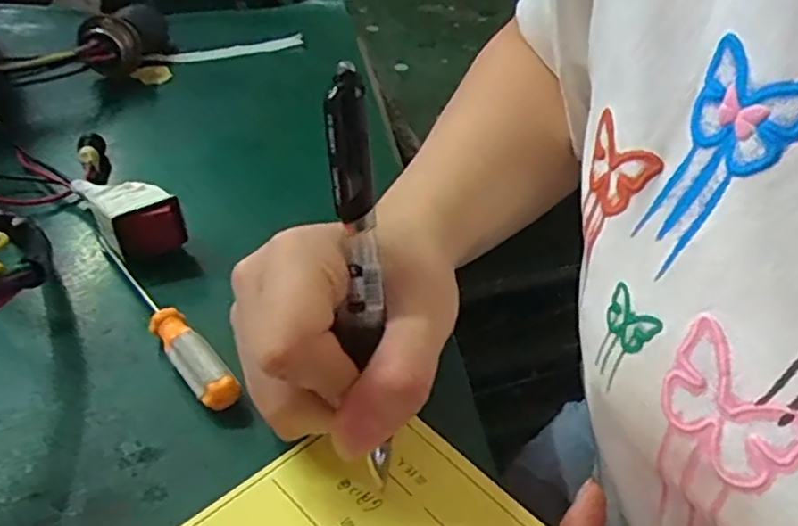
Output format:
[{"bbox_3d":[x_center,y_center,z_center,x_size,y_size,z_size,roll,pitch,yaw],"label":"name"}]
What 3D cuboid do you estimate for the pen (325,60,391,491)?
[{"bbox_3d":[-0.013,0.006,0.226,0.015,0.144,0.008,-6,6,-13],"label":"pen"}]

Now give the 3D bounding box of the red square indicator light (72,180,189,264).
[{"bbox_3d":[-0.134,-0.028,0.328,0.033,0.029,0.064,-24,46,-29],"label":"red square indicator light"}]

